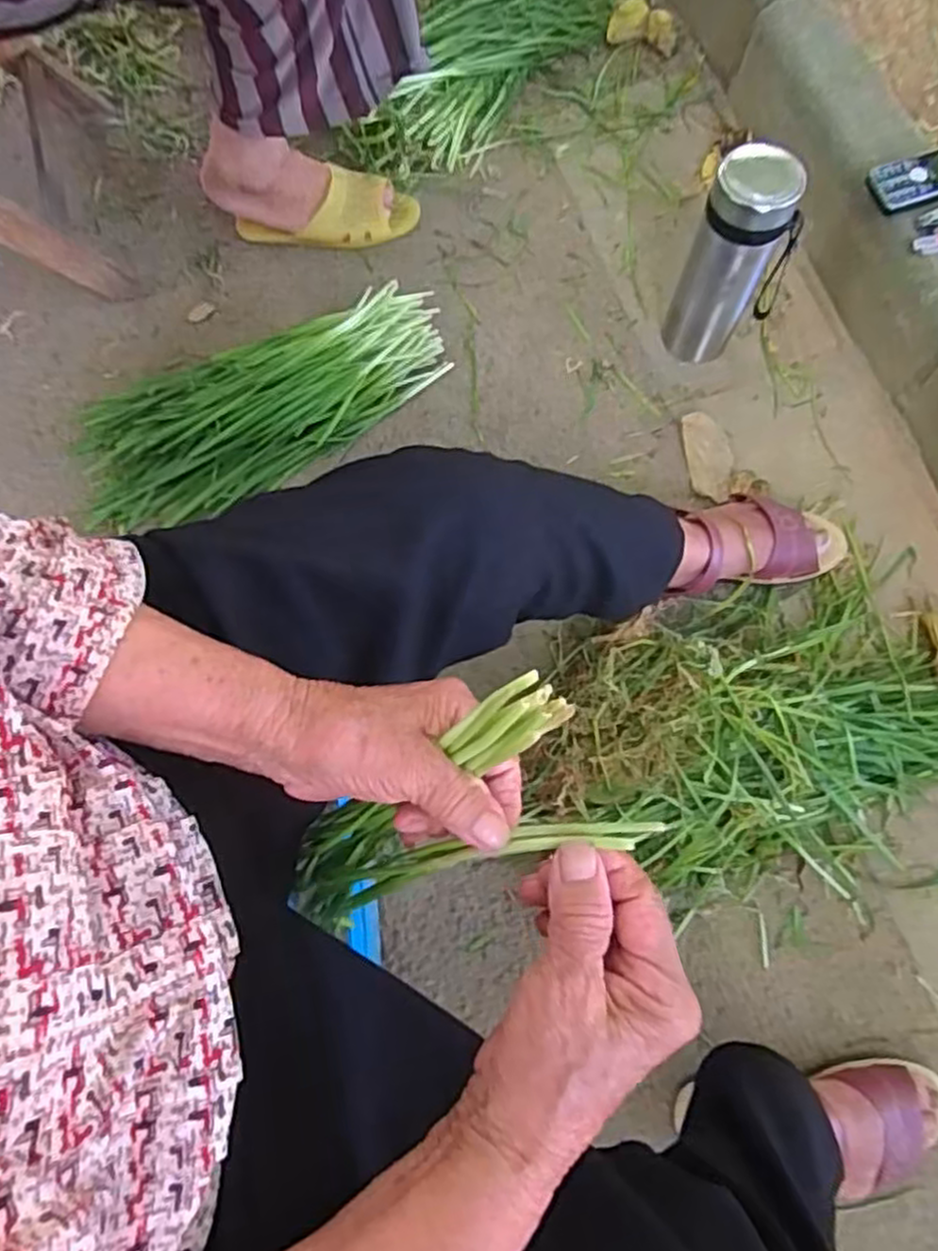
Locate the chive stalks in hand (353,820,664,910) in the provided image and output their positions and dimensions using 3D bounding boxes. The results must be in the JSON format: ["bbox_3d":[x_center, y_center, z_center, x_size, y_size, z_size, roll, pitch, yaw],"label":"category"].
[{"bbox_3d":[0.002,0.112,0.354,0.189,0.018,0.019,-25,70,36],"label":"chive stalks in hand"}]

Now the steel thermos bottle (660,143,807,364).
[{"bbox_3d":[0.296,-0.399,0.832,0.105,0.228,0.095,27,75,8],"label":"steel thermos bottle"}]

